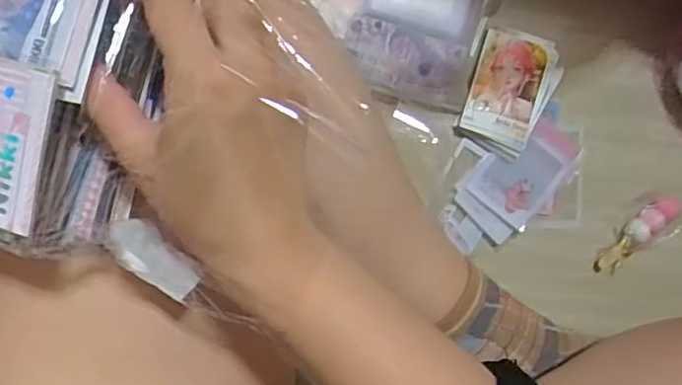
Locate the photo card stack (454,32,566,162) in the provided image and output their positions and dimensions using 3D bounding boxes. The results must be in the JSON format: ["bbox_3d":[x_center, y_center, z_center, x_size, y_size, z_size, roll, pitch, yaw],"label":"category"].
[{"bbox_3d":[0.134,-0.079,0.473,0.066,0.014,0.094,19,92,-8],"label":"photo card stack"}]

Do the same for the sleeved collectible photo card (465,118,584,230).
[{"bbox_3d":[0.149,-0.018,0.480,0.060,0.008,0.082,38,99,-7],"label":"sleeved collectible photo card"}]

